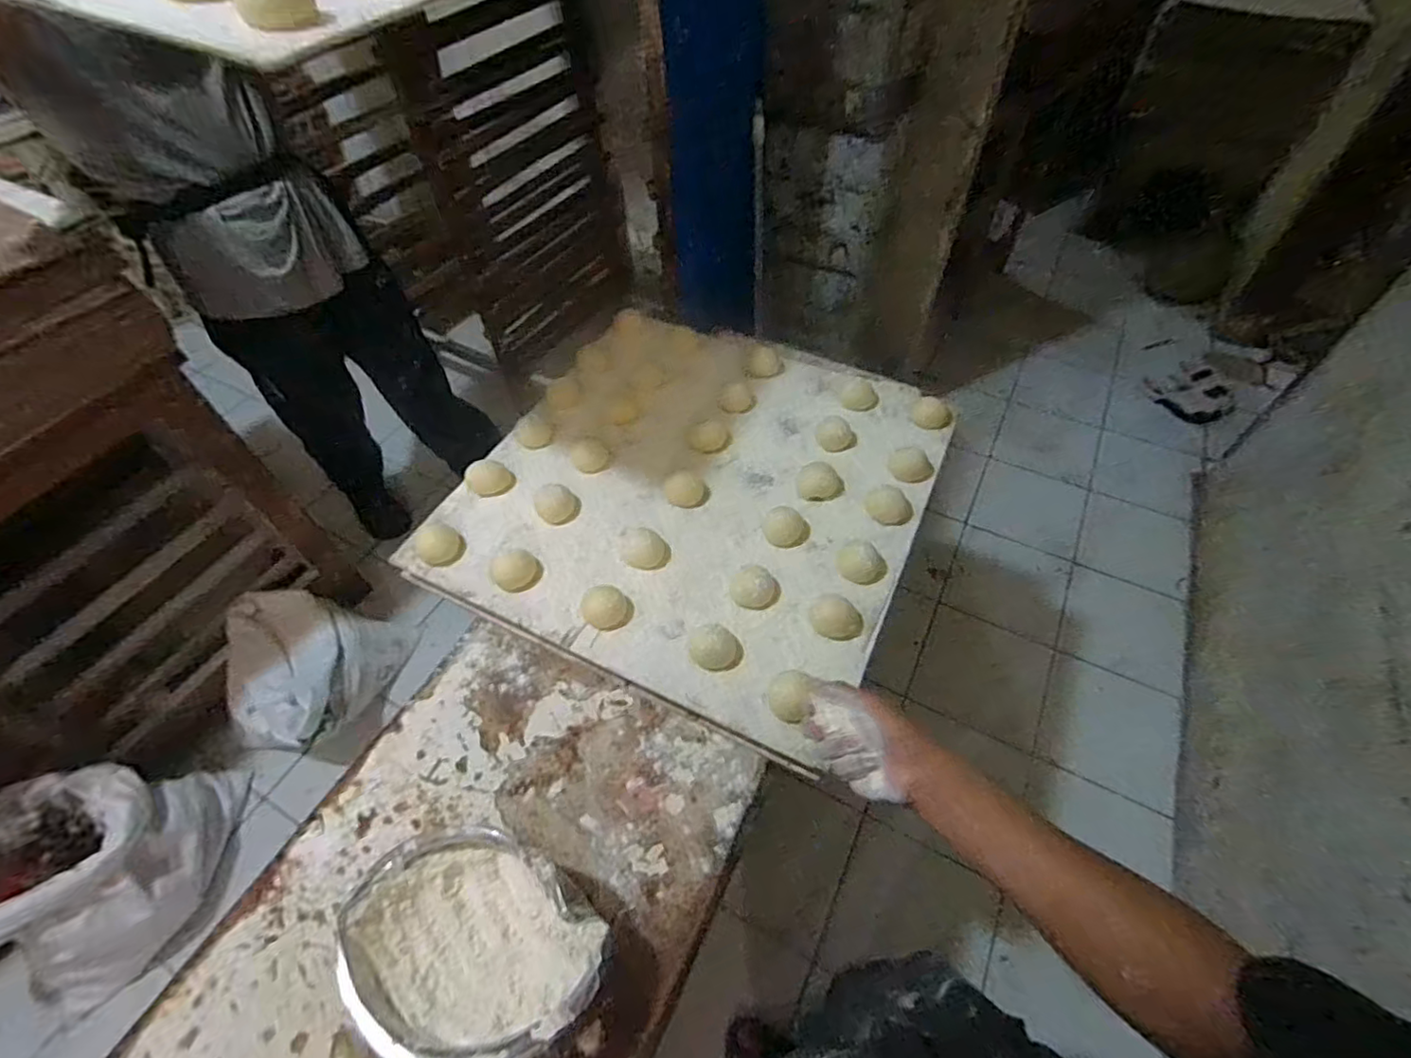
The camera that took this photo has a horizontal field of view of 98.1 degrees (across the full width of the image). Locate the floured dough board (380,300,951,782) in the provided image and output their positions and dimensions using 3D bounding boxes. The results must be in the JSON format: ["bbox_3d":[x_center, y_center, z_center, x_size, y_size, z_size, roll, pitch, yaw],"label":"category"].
[{"bbox_3d":[-0.003,-0.067,0.827,0.564,0.048,0.575,22,58,16],"label":"floured dough board"}]

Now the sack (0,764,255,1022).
[{"bbox_3d":[-1.158,0.648,1.153,0.329,0.276,0.398,-4,55,-1],"label":"sack"}]

